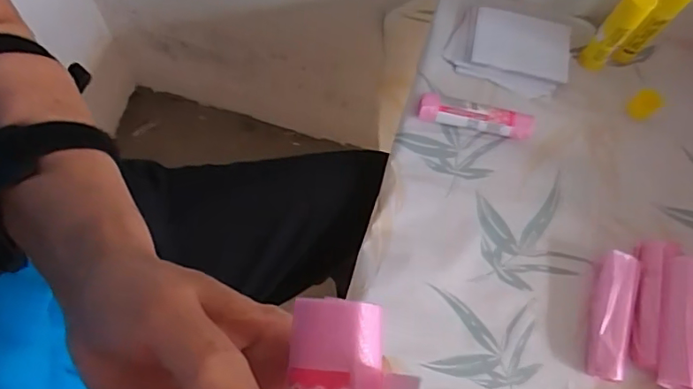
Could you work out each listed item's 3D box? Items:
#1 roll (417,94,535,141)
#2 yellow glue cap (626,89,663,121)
[{"bbox_3d":[0.139,-0.083,0.570,0.123,0.026,0.025,11,69,2],"label":"roll"},{"bbox_3d":[0.330,-0.099,0.593,0.032,0.017,0.028,-38,75,-15],"label":"yellow glue cap"}]

